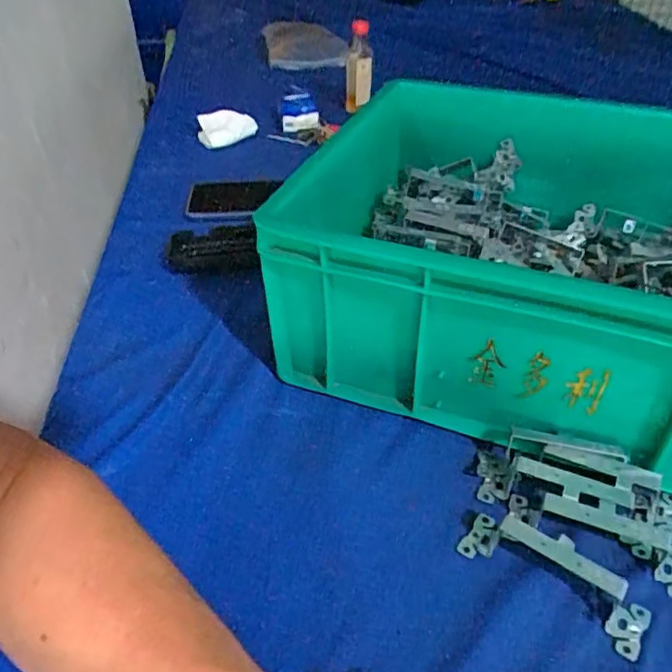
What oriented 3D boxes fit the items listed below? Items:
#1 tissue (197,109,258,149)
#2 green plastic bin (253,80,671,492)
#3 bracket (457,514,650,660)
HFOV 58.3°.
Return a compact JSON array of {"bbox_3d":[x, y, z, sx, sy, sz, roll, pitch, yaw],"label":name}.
[{"bbox_3d":[-0.147,-0.279,0.813,0.080,0.038,0.038,-8,41,-7],"label":"tissue"},{"bbox_3d":[0.190,-0.056,0.474,0.382,0.159,0.304,13,42,19],"label":"green plastic bin"},{"bbox_3d":[0.124,0.132,0.343,0.105,0.033,0.031,25,47,30],"label":"bracket"}]

